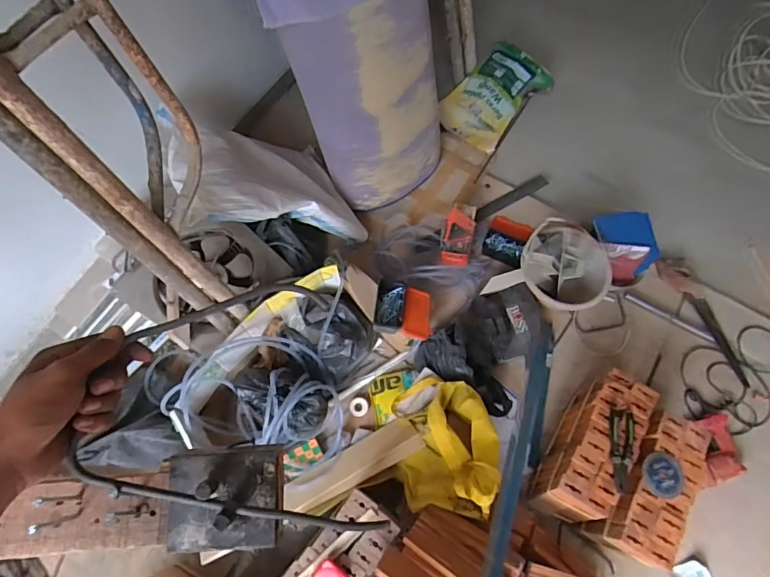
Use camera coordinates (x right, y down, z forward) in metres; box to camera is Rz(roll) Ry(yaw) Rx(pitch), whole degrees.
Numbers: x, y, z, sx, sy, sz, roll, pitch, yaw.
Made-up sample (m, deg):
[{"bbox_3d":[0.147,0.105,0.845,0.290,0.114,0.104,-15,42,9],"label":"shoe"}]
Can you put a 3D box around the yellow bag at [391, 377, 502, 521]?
[{"bbox_3d":[0.157,0.400,1.237,0.247,0.202,0.343,-3,70,-3],"label":"yellow bag"}]

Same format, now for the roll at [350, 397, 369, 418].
[{"bbox_3d":[-0.075,0.341,1.370,0.053,0.007,0.056,1,70,-2],"label":"roll"}]

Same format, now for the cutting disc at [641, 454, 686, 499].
[{"bbox_3d":[0.655,0.440,1.122,0.097,0.009,0.098,1,70,-2],"label":"cutting disc"}]

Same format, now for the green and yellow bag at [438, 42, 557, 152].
[{"bbox_3d":[0.403,-0.710,1.753,0.270,0.162,0.380,39,73,12],"label":"green and yellow bag"}]

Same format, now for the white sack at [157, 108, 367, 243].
[{"bbox_3d":[-0.333,-0.316,1.383,0.452,0.355,0.365,-18,71,-8],"label":"white sack"}]

